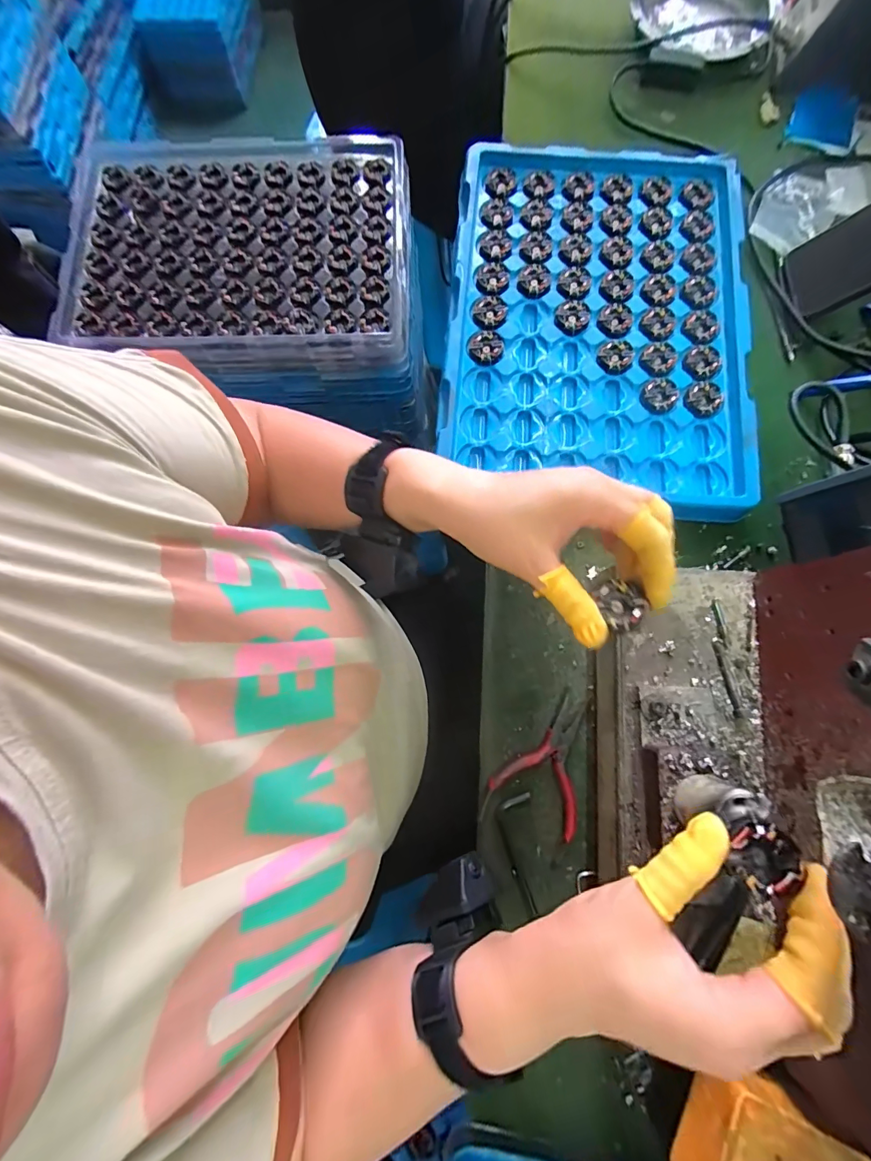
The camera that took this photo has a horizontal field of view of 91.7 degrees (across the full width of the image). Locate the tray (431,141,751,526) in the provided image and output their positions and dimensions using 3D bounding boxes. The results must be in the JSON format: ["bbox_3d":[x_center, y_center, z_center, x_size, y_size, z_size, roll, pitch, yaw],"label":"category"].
[{"bbox_3d":[0.155,-0.250,0.402,0.277,0.026,0.368,7,79,2],"label":"tray"}]

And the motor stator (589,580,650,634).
[{"bbox_3d":[0.103,0.014,0.235,0.025,0.009,0.028,-20,79,-3],"label":"motor stator"}]

